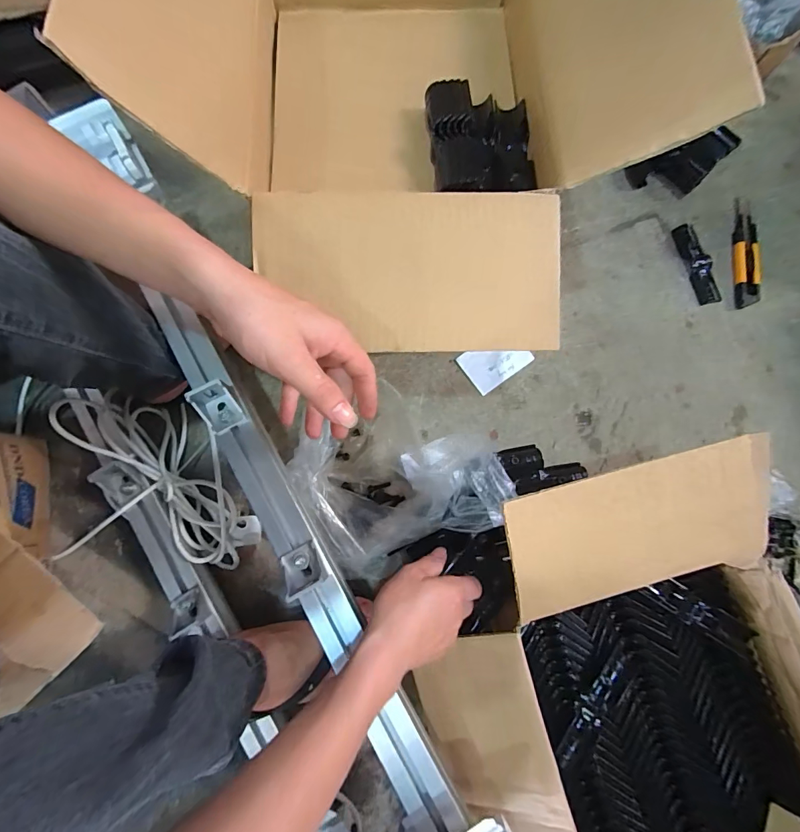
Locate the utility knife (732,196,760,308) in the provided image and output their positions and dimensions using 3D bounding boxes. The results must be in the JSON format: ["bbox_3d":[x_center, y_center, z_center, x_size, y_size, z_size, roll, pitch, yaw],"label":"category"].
[{"bbox_3d":[0.526,-0.246,0.631,0.038,0.012,0.173,6,78,2],"label":"utility knife"}]

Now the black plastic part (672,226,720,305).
[{"bbox_3d":[0.454,-0.232,0.631,0.034,0.016,0.128,-14,78,-3],"label":"black plastic part"}]

